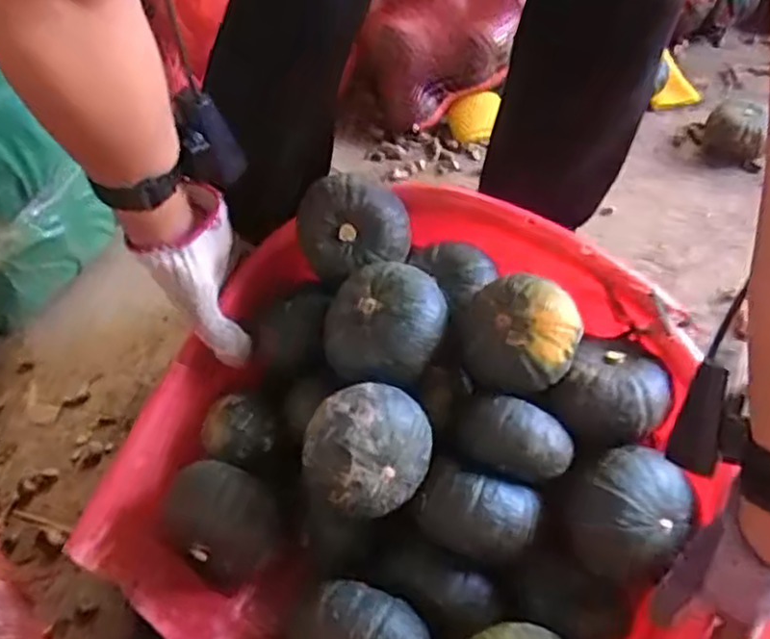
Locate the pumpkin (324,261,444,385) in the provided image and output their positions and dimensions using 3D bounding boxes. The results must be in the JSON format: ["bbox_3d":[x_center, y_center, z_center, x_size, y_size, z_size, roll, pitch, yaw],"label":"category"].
[{"bbox_3d":[-0.004,0.005,0.569,0.098,0.062,0.094,5,52,4],"label":"pumpkin"}]

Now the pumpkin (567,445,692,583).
[{"bbox_3d":[0.175,0.144,0.528,0.082,0.075,0.076,0,52,0],"label":"pumpkin"}]

